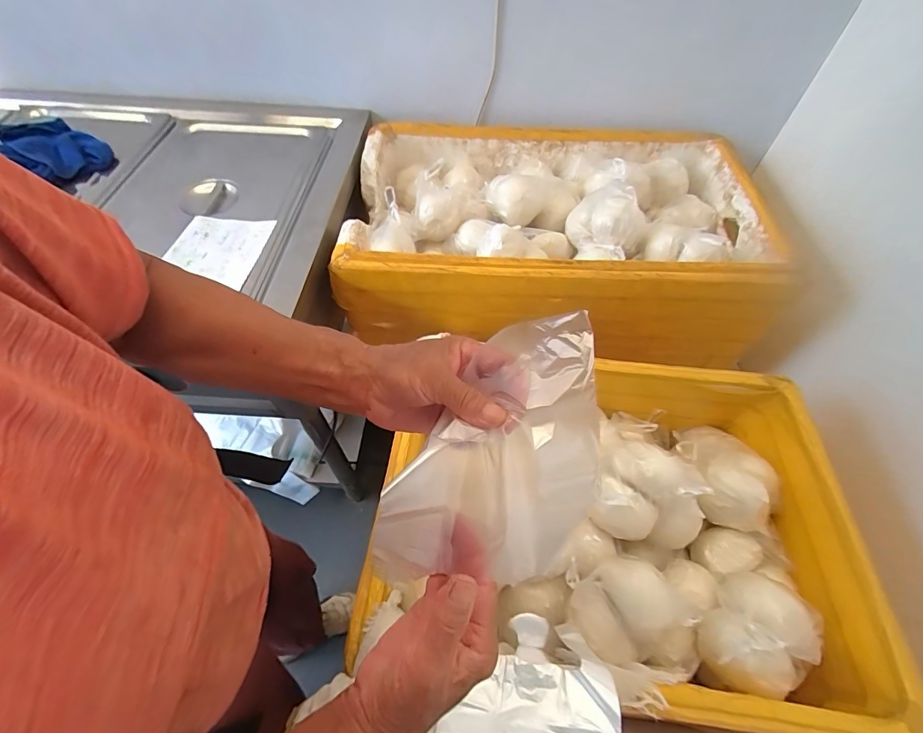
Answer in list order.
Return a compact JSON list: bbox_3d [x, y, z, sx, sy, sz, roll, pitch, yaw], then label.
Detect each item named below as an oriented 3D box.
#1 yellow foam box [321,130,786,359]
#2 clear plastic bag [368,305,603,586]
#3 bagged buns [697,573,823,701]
[{"bbox_3d":[0.170,-0.282,0.848,0.751,0.199,0.449,2,54,-1],"label":"yellow foam box"},{"bbox_3d":[0.013,0.056,0.271,0.143,0.040,0.166,-4,97,2],"label":"clear plastic bag"},{"bbox_3d":[0.336,0.307,0.472,0.095,0.072,0.121,39,62,23],"label":"bagged buns"}]

